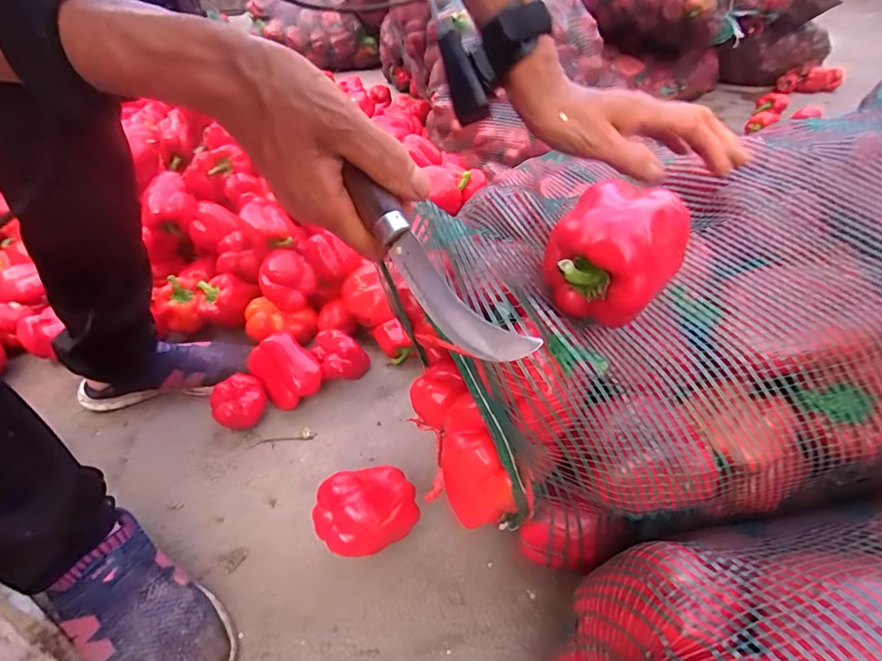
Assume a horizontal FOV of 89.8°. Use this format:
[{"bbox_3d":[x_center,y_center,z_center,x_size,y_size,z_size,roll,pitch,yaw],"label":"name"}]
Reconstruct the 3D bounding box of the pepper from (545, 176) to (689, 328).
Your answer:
[{"bbox_3d":[0.107,-0.046,0.279,0.074,0.066,0.071,19,46,22],"label":"pepper"}]

